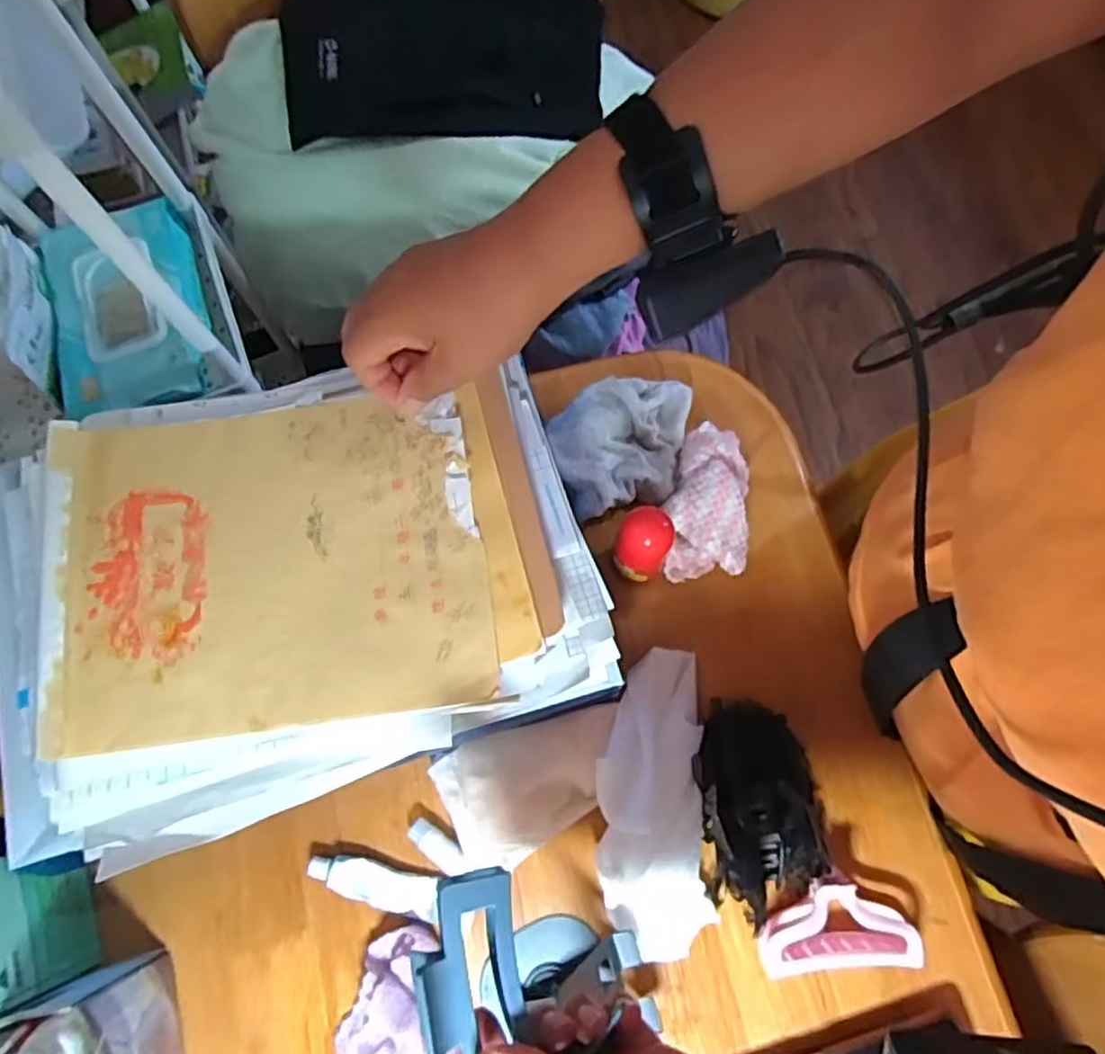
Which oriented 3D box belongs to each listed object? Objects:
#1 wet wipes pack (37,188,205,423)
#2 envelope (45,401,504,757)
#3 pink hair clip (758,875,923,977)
[{"bbox_3d":[-0.323,-0.165,0.530,0.109,0.031,0.173,-22,75,-5],"label":"wet wipes pack"},{"bbox_3d":[-0.156,0.017,0.399,0.224,0.036,0.185,-9,74,-2],"label":"envelope"},{"bbox_3d":[0.174,0.247,0.441,0.093,0.029,0.048,-6,74,-1],"label":"pink hair clip"}]

